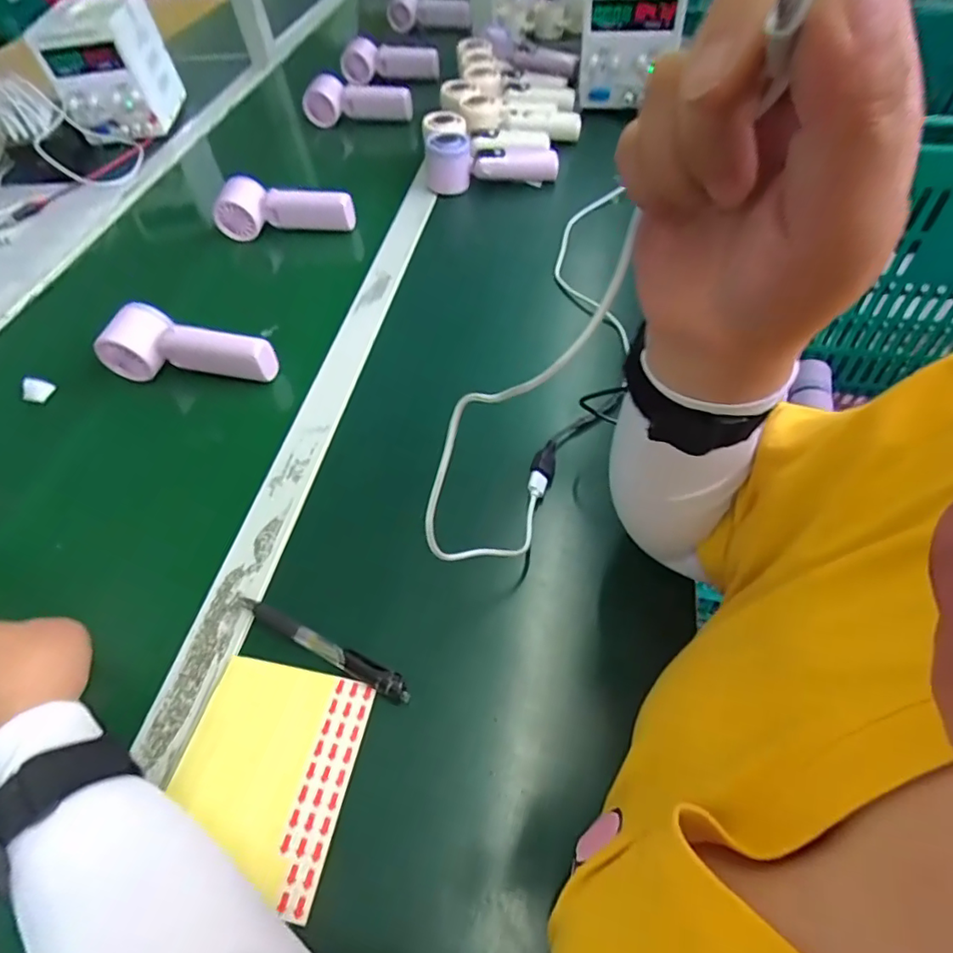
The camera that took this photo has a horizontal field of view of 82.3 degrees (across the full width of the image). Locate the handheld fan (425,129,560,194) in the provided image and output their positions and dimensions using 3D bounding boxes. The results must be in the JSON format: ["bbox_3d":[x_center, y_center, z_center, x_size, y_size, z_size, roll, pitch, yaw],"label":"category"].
[{"bbox_3d":[0.023,-0.418,0.721,0.166,0.065,0.068,6,55,10],"label":"handheld fan"}]

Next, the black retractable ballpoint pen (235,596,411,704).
[{"bbox_3d":[-0.105,0.112,0.362,0.143,0.008,0.014,20,58,19],"label":"black retractable ballpoint pen"}]

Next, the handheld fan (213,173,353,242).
[{"bbox_3d":[-0.237,-0.336,0.679,0.170,0.056,0.042,0,54,5],"label":"handheld fan"}]

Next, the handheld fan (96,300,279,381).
[{"bbox_3d":[-0.279,-0.123,0.523,0.170,0.050,0.052,11,55,13],"label":"handheld fan"}]

